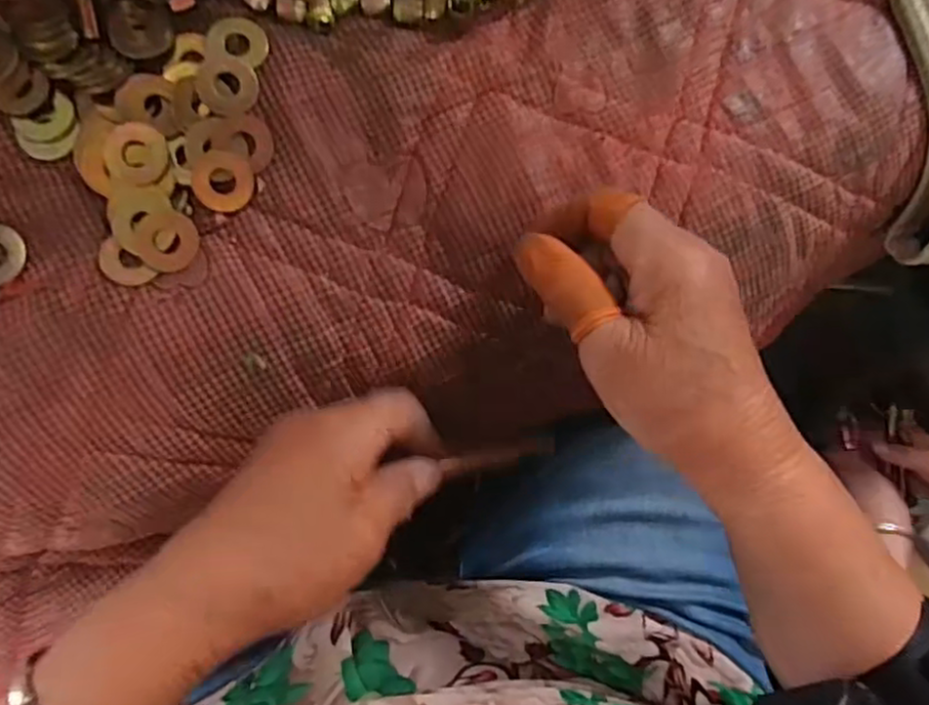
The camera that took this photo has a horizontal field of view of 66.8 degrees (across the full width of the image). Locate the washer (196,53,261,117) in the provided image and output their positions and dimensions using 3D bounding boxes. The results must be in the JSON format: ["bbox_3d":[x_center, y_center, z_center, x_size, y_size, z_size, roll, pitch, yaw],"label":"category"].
[{"bbox_3d":[-0.099,-0.111,0.293,0.024,0.004,0.026,-6,85,-10],"label":"washer"}]

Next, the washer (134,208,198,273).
[{"bbox_3d":[-0.121,-0.045,0.285,0.024,0.004,0.025,0,86,-6],"label":"washer"}]

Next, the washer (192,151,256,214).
[{"bbox_3d":[-0.100,-0.071,0.291,0.024,0.004,0.024,0,86,-6],"label":"washer"}]

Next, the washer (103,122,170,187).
[{"bbox_3d":[-0.133,-0.080,0.284,0.024,0.005,0.024,0,86,-6],"label":"washer"}]

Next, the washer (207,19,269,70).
[{"bbox_3d":[-0.096,-0.132,0.298,0.025,0.004,0.022,13,75,-5],"label":"washer"}]

